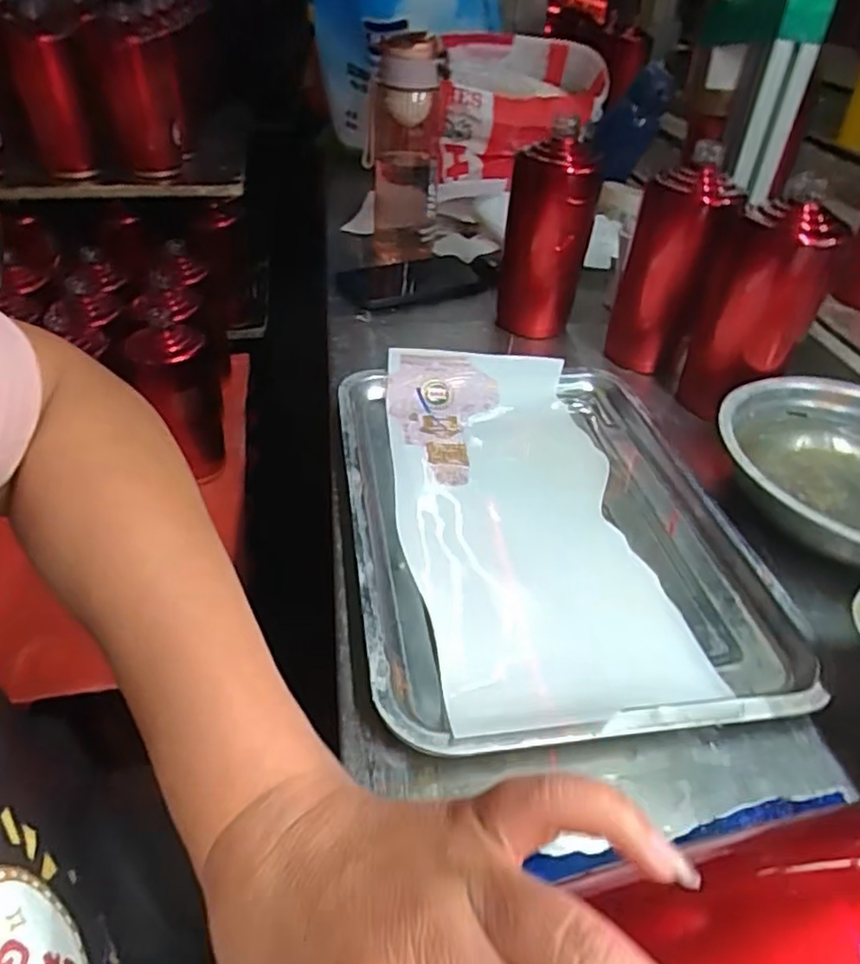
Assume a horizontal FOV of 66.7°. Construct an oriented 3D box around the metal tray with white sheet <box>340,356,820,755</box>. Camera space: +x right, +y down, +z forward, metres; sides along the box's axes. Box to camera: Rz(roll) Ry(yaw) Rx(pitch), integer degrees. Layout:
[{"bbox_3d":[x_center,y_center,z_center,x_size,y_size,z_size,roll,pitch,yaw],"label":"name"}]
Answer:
[{"bbox_3d":[0.072,0.014,0.455,0.251,0.030,0.347,-5,40,-8],"label":"metal tray with white sheet"}]

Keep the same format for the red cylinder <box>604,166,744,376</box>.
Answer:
[{"bbox_3d":[0.214,-0.191,0.591,0.069,0.160,0.058,6,40,8],"label":"red cylinder"}]

